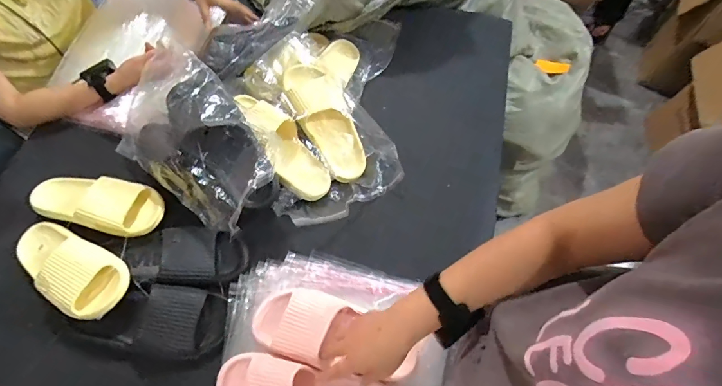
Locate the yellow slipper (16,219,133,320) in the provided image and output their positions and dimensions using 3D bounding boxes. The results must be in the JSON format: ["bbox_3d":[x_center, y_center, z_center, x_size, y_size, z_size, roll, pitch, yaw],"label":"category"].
[{"bbox_3d":[-0.500,0.123,0.620,0.230,0.057,0.104,25,66,11],"label":"yellow slipper"}]

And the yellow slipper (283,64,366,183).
[{"bbox_3d":[-0.059,-0.138,0.717,0.108,0.062,0.242,-28,96,-14],"label":"yellow slipper"}]

